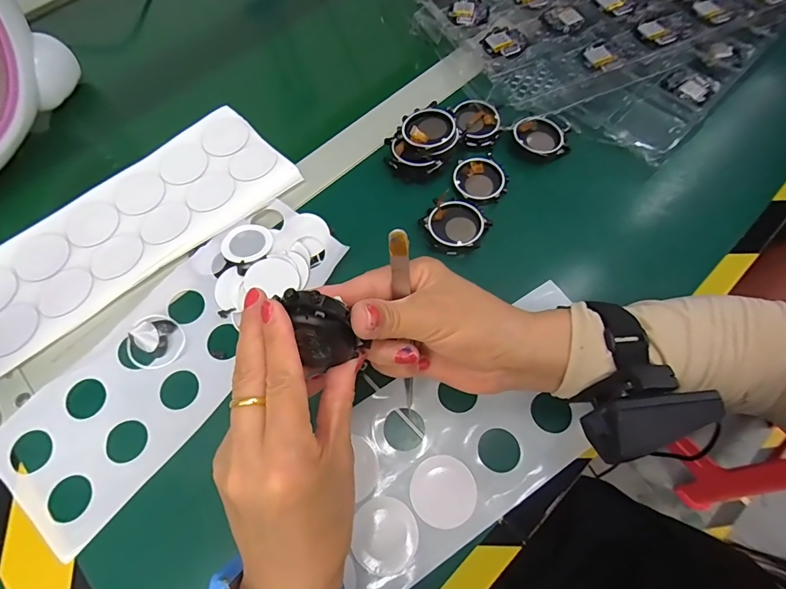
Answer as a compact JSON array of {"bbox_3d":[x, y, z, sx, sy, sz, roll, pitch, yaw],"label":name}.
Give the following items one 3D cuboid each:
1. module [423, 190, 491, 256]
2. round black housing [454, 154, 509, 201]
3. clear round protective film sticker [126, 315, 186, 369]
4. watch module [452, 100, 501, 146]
[{"bbox_3d":[0.050,-0.055,0.354,0.049,0.019,0.048,26,69,13],"label":"module"},{"bbox_3d":[0.077,-0.103,0.378,0.045,0.008,0.046,-10,65,-3],"label":"round black housing"},{"bbox_3d":[-0.179,0.036,0.320,0.036,0.015,0.039,-1,65,2],"label":"clear round protective film sticker"},{"bbox_3d":[0.078,-0.158,0.395,0.038,0.014,0.045,-18,66,-6],"label":"watch module"}]

